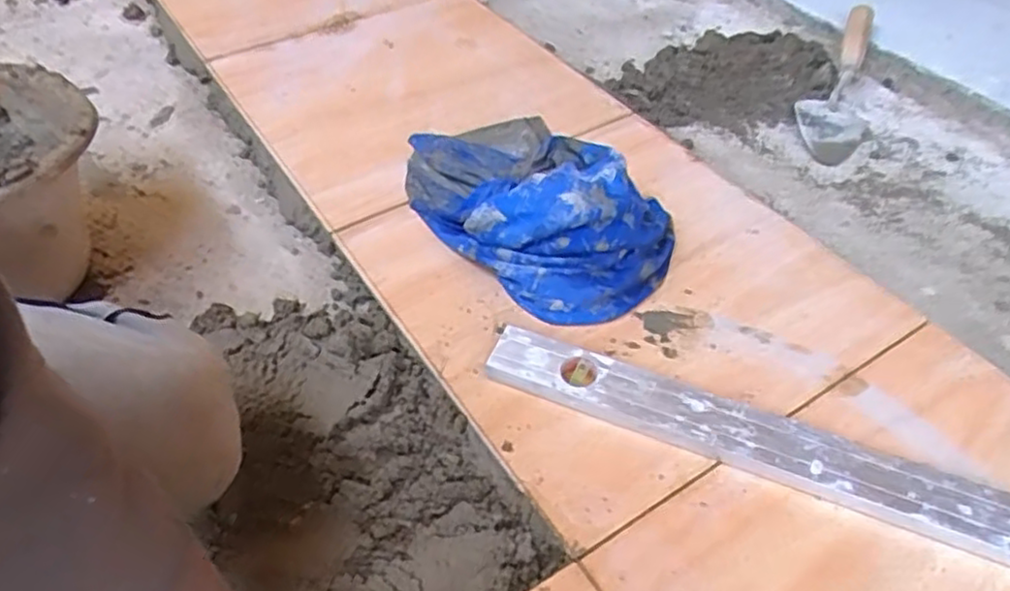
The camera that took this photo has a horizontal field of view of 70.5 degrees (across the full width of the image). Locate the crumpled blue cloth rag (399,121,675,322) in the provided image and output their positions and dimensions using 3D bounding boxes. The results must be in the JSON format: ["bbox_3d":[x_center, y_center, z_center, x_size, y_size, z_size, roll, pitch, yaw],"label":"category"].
[{"bbox_3d":[0.024,-0.112,0.700,0.195,0.083,0.314,-29,54,-25],"label":"crumpled blue cloth rag"}]

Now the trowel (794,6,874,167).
[{"bbox_3d":[0.427,-0.265,0.906,0.086,0.035,0.262,18,69,15],"label":"trowel"}]

